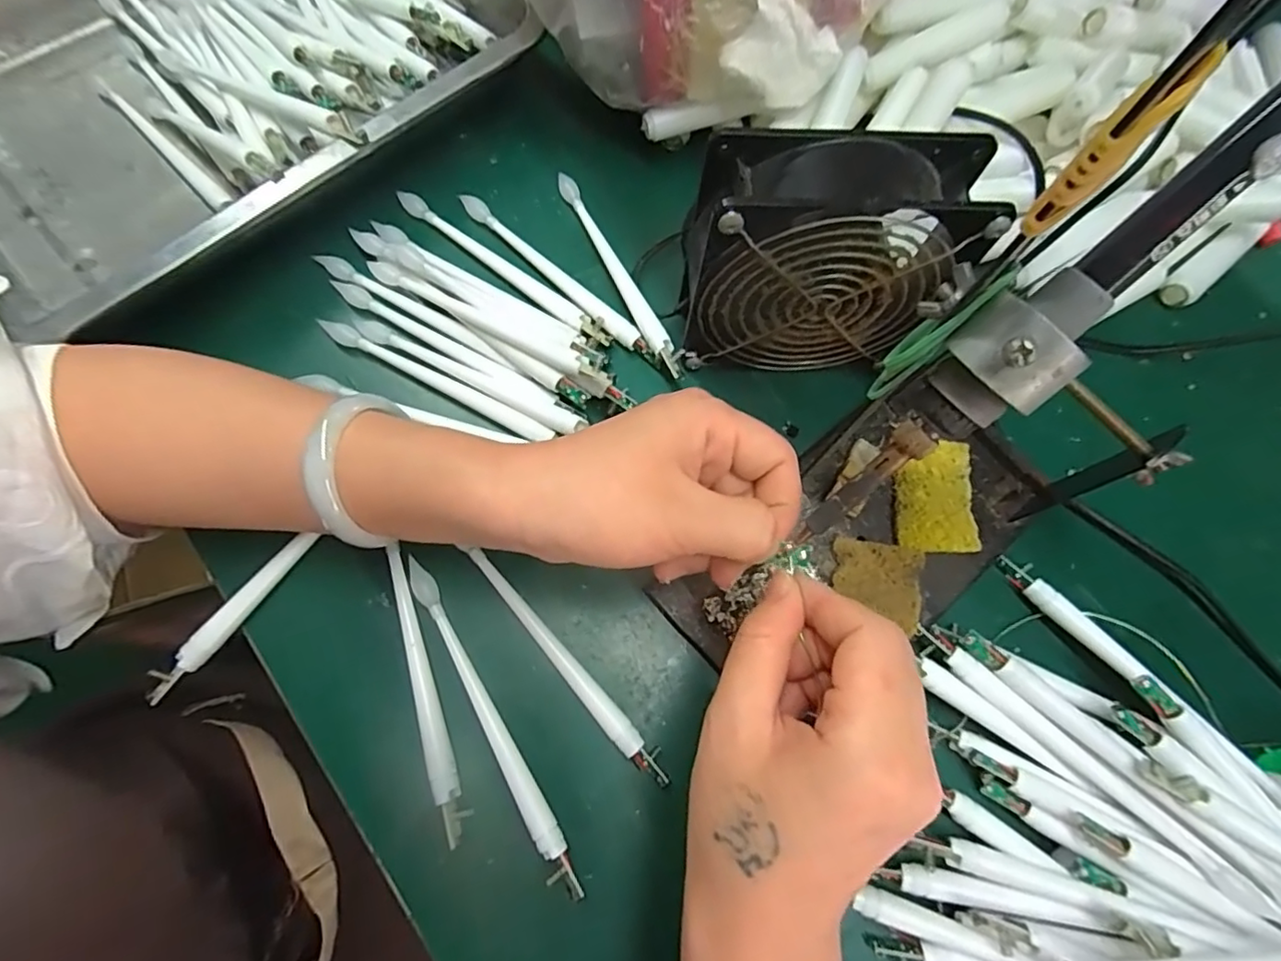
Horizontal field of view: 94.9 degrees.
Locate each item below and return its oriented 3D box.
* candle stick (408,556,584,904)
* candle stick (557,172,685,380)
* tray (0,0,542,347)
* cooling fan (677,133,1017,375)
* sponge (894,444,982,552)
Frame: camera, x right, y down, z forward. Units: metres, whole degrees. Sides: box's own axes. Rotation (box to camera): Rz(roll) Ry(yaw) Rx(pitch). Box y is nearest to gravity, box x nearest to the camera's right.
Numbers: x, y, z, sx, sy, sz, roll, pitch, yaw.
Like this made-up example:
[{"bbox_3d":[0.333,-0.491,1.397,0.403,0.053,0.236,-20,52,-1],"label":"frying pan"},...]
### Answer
[{"bbox_3d":[-0.067,0.105,0.262,0.011,0.010,0.157,-29,76,-7],"label":"candle stick"},{"bbox_3d":[-0.014,-0.120,0.333,0.012,0.011,0.152,-26,76,-10],"label":"candle stick"},{"bbox_3d":[-0.253,-0.244,0.346,0.254,0.072,0.338,44,76,10],"label":"tray"},{"bbox_3d":[0.079,-0.100,0.270,0.116,0.114,0.049,3,73,-1],"label":"cooling fan"},{"bbox_3d":[0.146,0.008,0.294,0.039,0.007,0.056,3,73,-1],"label":"sponge"}]

